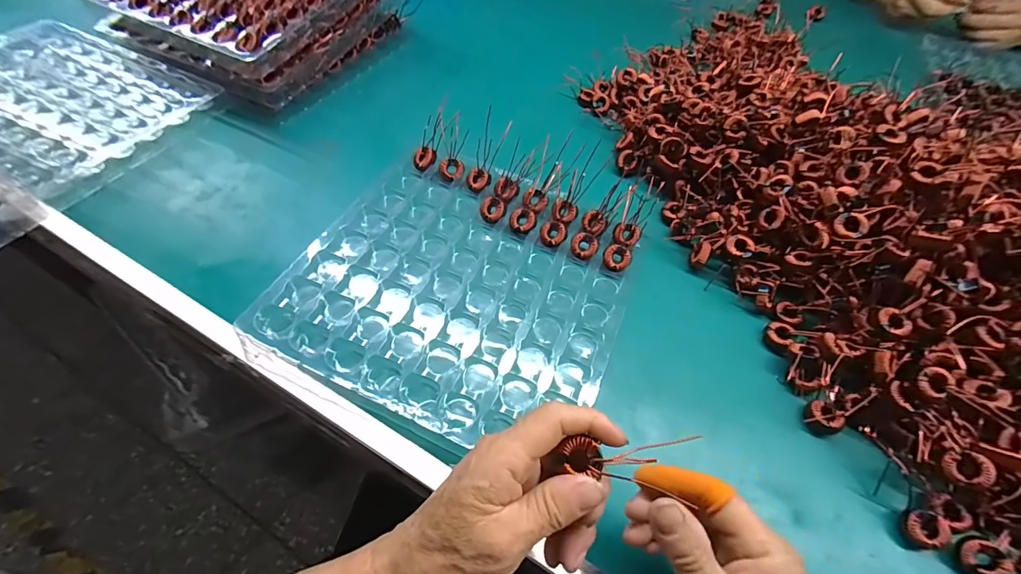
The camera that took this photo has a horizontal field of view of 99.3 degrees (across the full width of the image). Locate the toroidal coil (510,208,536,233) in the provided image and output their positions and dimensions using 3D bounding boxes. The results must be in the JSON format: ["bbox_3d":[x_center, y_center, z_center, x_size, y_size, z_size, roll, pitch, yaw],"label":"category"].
[{"bbox_3d":[0.013,-0.070,0.448,0.024,0.009,0.027,-9,58,-11],"label":"toroidal coil"}]

